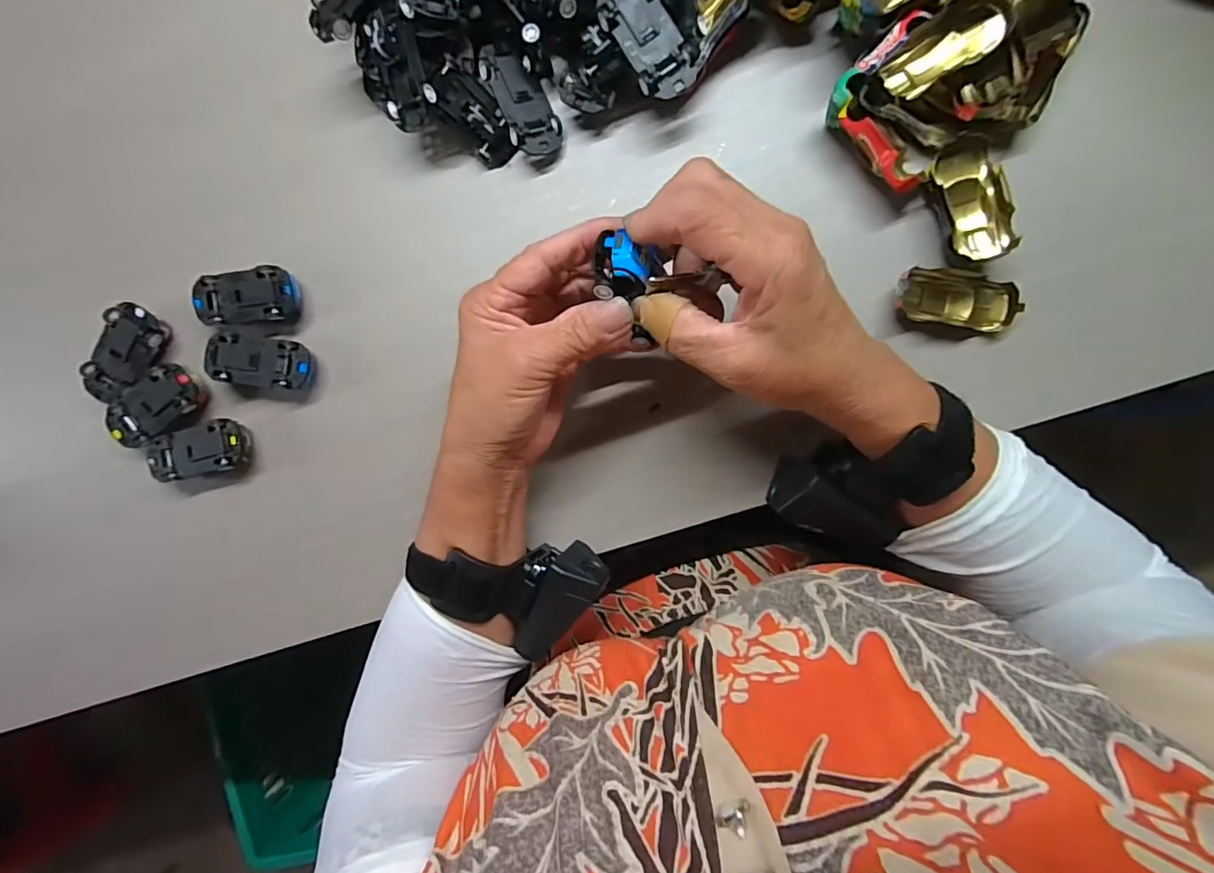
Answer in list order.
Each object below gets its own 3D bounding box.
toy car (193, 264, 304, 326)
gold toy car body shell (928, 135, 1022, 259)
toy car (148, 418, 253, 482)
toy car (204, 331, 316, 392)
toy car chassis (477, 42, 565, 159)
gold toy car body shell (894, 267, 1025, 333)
[{"bbox_3d":[-0.218,-0.085,0.324,0.060,0.016,0.031,-1,96,4],"label":"toy car"},{"bbox_3d":[0.197,-0.128,0.287,0.029,0.019,0.064,-16,95,5],"label":"gold toy car body shell"},{"bbox_3d":[-0.256,0.009,0.335,0.063,0.018,0.031,-11,95,5],"label":"toy car"},{"bbox_3d":[-0.212,-0.046,0.327,0.060,0.018,0.030,9,96,3],"label":"toy car"},{"bbox_3d":[-0.050,-0.192,0.307,0.032,0.012,0.063,-28,96,-25],"label":"toy car chassis"},{"bbox_3d":[0.194,-0.077,0.296,0.065,0.012,0.030,10,96,3],"label":"gold toy car body shell"}]

